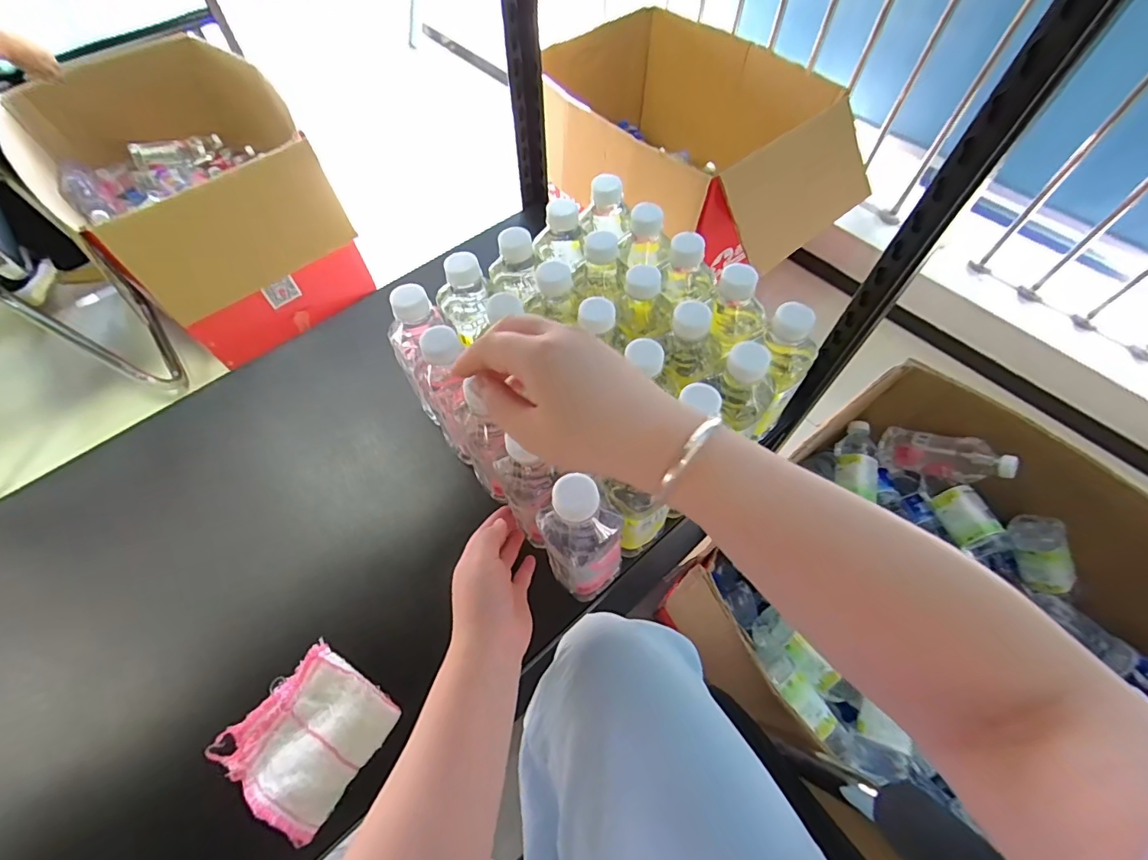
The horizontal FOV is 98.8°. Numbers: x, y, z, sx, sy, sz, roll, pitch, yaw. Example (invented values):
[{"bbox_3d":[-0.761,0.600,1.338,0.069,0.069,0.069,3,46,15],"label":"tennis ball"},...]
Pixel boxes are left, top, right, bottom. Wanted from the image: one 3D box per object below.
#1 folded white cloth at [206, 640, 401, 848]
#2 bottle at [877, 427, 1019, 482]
[{"bbox_3d":[-0.211,0.239,0.388,0.104,0.019,0.102,30,65,16],"label":"folded white cloth"},{"bbox_3d":[0.553,0.042,0.735,0.169,0.058,0.055,14,55,48],"label":"bottle"}]

